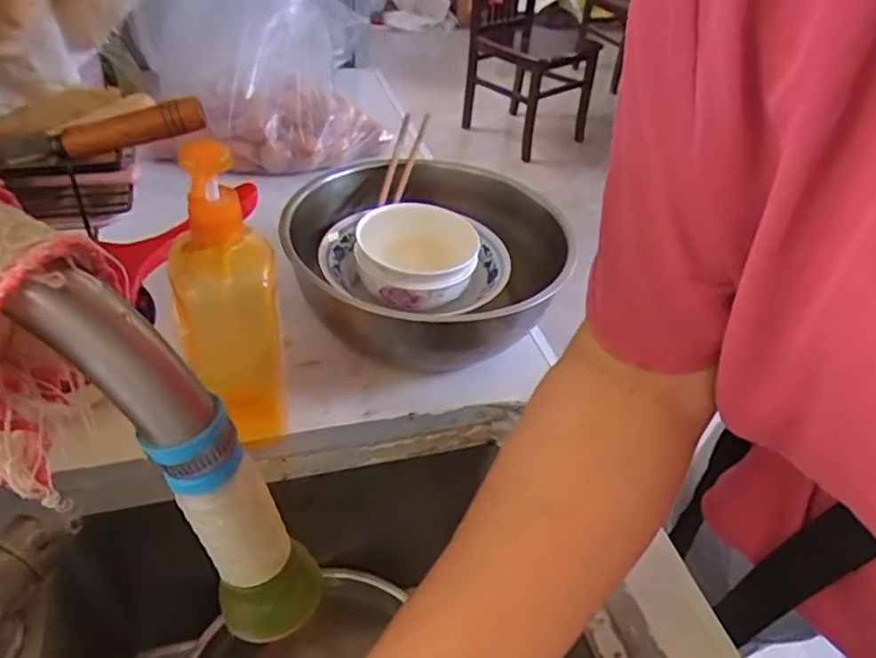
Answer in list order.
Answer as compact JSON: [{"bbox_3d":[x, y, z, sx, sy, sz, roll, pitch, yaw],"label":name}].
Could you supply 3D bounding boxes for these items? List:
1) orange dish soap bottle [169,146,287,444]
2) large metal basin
[{"bbox_3d":[-0.154,-0.014,0.483,0.067,0.254,0.054,-8,43,-16],"label":"orange dish soap bottle"},{"bbox_3d":[-0.016,-0.061,0.669,0.258,0.109,0.250,4,41,-3],"label":"large metal basin"}]

